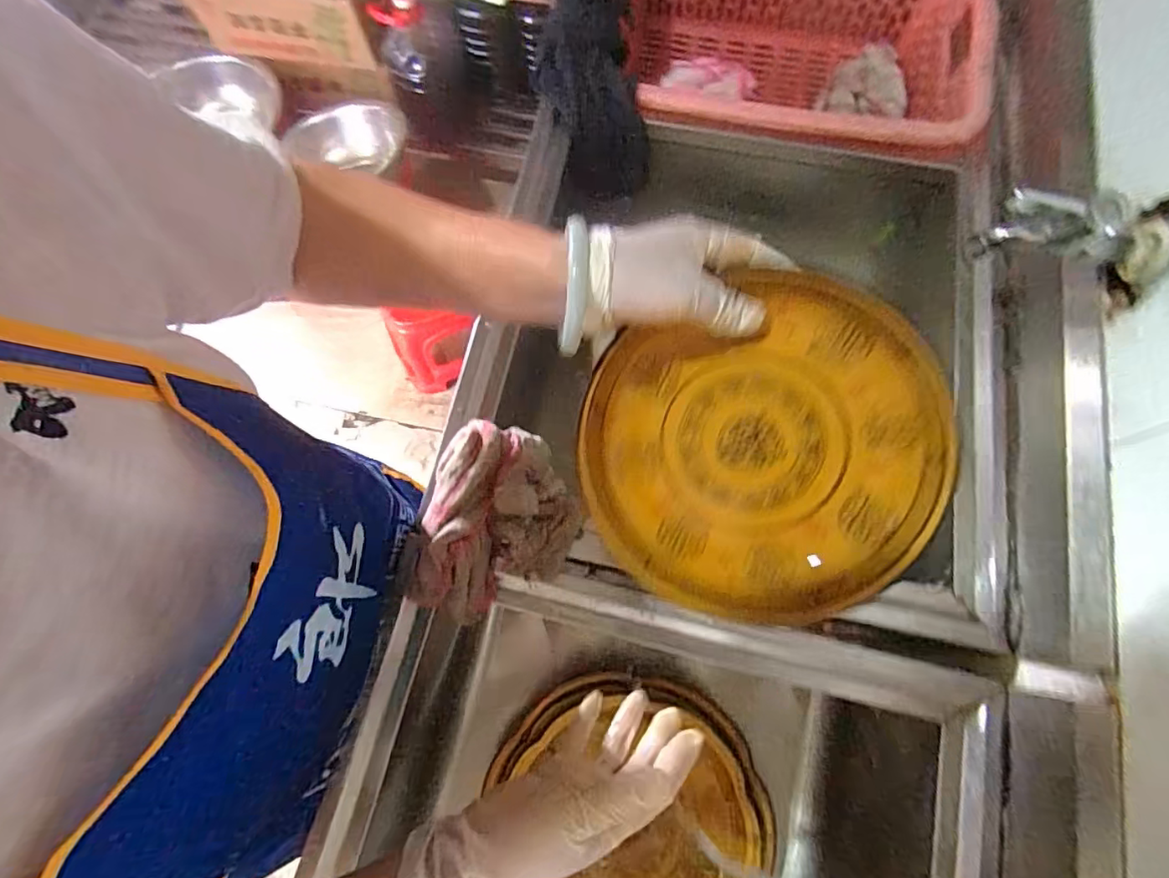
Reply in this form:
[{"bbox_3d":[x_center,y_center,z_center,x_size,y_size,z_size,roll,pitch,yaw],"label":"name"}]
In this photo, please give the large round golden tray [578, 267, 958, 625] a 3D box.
[{"bbox_3d":[0.109,0.012,0.369,0.227,0.031,0.205,-31,91,20],"label":"large round golden tray"}]

